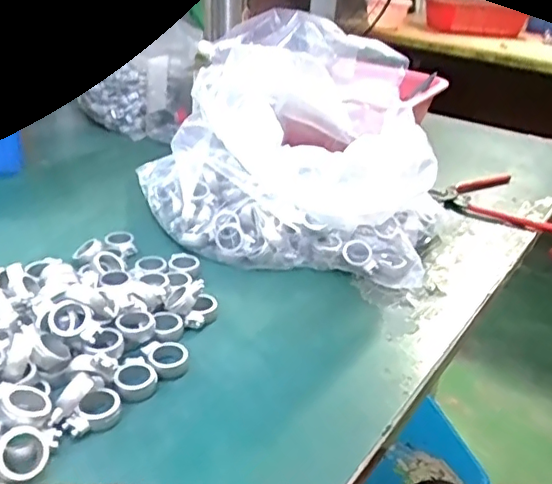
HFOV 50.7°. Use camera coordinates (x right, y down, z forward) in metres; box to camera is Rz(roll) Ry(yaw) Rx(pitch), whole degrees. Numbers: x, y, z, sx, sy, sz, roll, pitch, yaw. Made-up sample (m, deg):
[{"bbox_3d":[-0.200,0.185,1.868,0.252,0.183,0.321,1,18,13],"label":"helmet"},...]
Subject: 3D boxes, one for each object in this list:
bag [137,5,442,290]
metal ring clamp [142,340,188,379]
[{"bbox_3d":[0.026,-0.138,0.643,0.280,0.167,0.412,8,28,7],"label":"bag"},{"bbox_3d":[-0.070,0.075,0.378,0.025,0.011,0.031,-13,30,-26],"label":"metal ring clamp"}]

